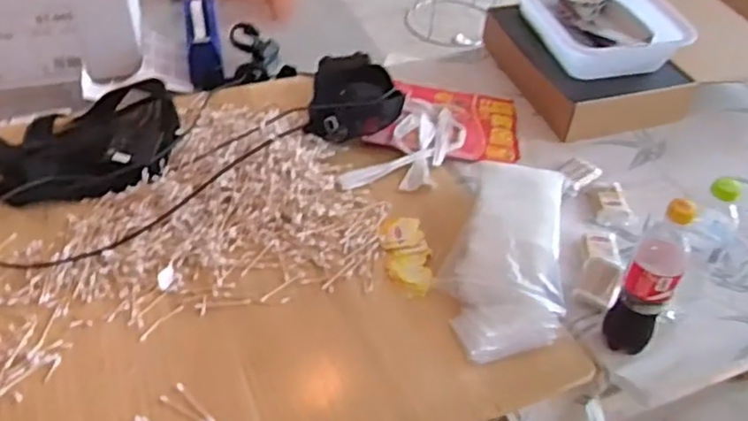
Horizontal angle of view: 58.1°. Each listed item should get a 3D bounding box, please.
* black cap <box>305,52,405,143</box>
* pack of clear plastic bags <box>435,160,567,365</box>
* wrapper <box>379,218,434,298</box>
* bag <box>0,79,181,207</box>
[{"bbox_3d":[-0.032,-0.205,1.198,0.158,0.084,0.246,3,44,-1],"label":"black cap"},{"bbox_3d":[0.191,0.063,0.981,0.168,0.081,0.332,9,44,5],"label":"pack of clear plastic bags"},{"bbox_3d":[0.049,0.063,1.006,0.064,0.017,0.152,-3,45,-8],"label":"wrapper"},{"bbox_3d":[-0.482,-0.127,1.110,0.304,0.064,0.256,-8,46,-13],"label":"bag"}]

